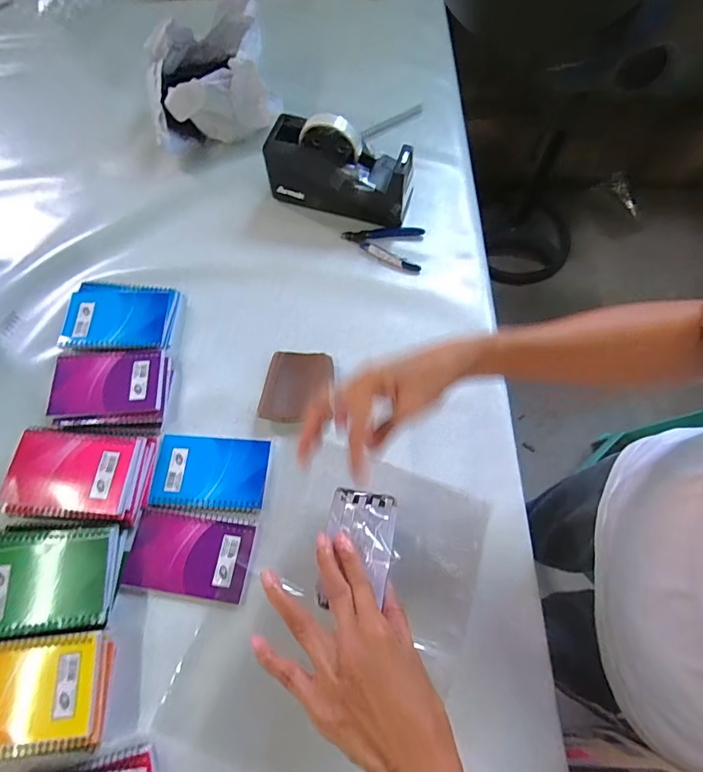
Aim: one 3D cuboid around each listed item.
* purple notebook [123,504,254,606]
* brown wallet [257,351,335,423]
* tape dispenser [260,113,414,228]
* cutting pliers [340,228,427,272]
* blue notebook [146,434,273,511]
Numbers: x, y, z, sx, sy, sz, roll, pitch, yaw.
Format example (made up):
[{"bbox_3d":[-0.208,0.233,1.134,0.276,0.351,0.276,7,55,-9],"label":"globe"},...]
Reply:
[{"bbox_3d":[-0.177,0.182,0.480,0.132,0.004,0.082,9,68,3],"label":"purple notebook"},{"bbox_3d":[-0.067,-0.001,0.540,0.077,0.014,0.092,12,73,-7],"label":"brown wallet"},{"bbox_3d":[-0.016,-0.304,0.619,0.201,0.107,0.072,17,69,6],"label":"tape dispenser"},{"bbox_3d":[0.043,-0.204,0.631,0.116,0.010,0.070,11,68,4],"label":"cutting pliers"},{"bbox_3d":[-0.163,0.100,0.512,0.129,0.007,0.081,4,68,1],"label":"blue notebook"}]

